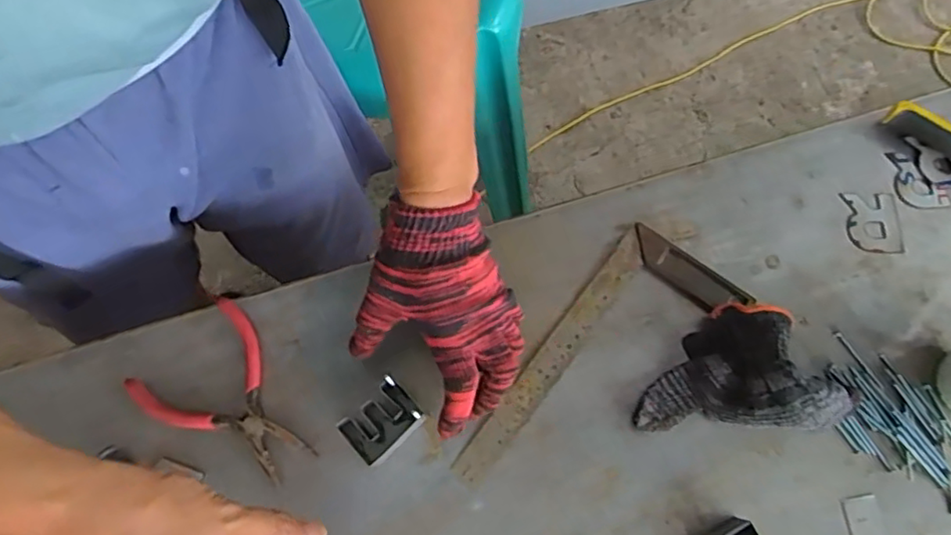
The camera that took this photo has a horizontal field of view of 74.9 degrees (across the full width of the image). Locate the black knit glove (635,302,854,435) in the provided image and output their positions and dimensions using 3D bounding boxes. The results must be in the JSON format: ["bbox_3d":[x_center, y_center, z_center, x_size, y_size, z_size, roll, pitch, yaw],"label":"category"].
[{"bbox_3d":[0.194,0.072,0.459,0.144,0.059,0.091,0,73,0],"label":"black knit glove"}]

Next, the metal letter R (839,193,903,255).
[{"bbox_3d":[0.335,-0.037,0.523,0.046,0.005,0.053,1,73,0],"label":"metal letter R"}]

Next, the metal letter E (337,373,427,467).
[{"bbox_3d":[-0.070,0.116,0.461,0.055,0.021,0.041,-42,78,-11],"label":"metal letter E"}]

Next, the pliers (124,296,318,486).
[{"bbox_3d":[-0.185,0.102,0.474,0.138,0.012,0.099,42,78,11],"label":"pliers"}]

